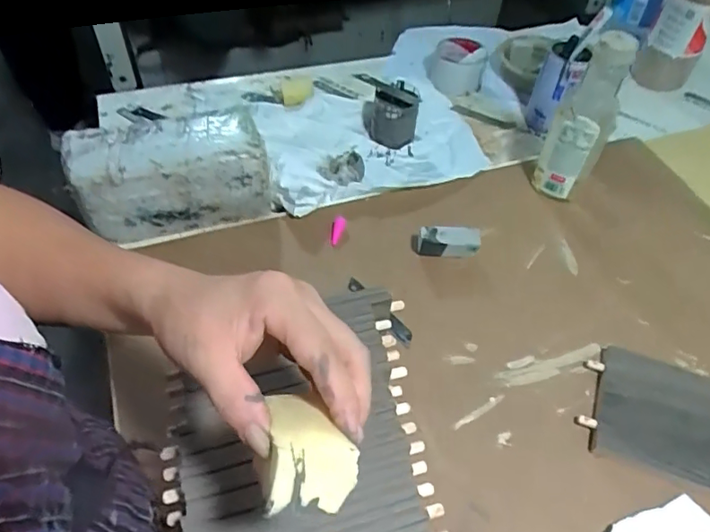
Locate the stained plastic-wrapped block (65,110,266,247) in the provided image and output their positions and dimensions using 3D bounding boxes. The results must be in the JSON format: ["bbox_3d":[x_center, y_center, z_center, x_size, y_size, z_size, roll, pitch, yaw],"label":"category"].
[{"bbox_3d":[-0.212,-0.102,0.641,0.210,0.098,0.103,-15,53,-14],"label":"stained plastic-wrapped block"}]

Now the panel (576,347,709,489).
[{"bbox_3d":[0.305,0.143,0.513,0.164,0.017,0.117,17,52,11],"label":"panel"}]

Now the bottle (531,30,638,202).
[{"bbox_3d":[0.268,-0.173,0.637,0.066,0.190,0.077,24,54,16],"label":"bottle"}]

